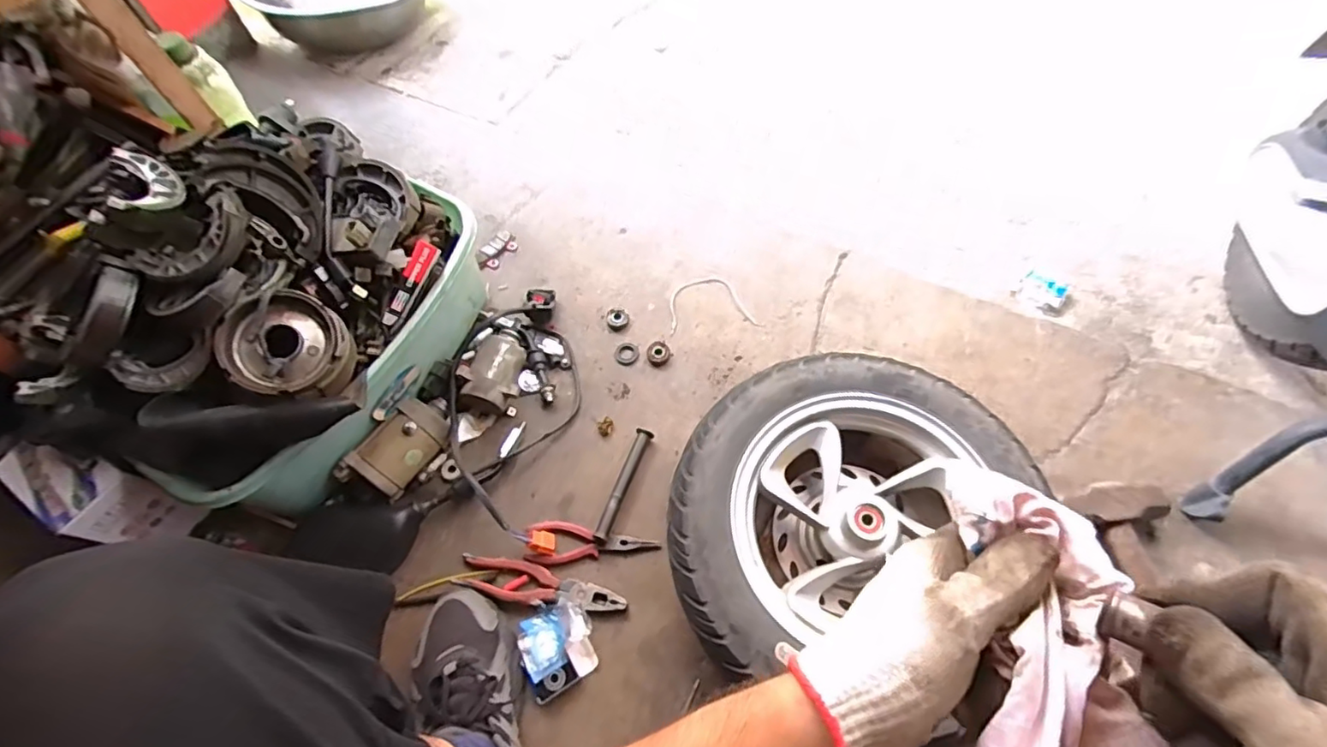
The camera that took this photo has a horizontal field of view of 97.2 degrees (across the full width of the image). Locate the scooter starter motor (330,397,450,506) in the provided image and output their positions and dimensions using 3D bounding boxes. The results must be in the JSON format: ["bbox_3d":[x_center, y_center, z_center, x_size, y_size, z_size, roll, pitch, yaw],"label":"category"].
[{"bbox_3d":[-0.312,0.085,0.702,0.066,0.063,0.136,27,66,14],"label":"scooter starter motor"}]

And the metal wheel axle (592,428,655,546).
[{"bbox_3d":[-0.048,0.135,0.707,0.019,0.015,0.146,18,64,10],"label":"metal wheel axle"}]

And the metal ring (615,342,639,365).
[{"bbox_3d":[-0.050,-0.028,0.801,0.031,0.004,0.033,0,62,1],"label":"metal ring"}]

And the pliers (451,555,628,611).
[{"bbox_3d":[-0.137,0.237,0.655,0.192,0.019,0.044,9,62,5],"label":"pliers"}]

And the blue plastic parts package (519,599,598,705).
[{"bbox_3d":[-0.113,0.289,0.621,0.080,0.029,0.082,-24,64,-12],"label":"blue plastic parts package"}]

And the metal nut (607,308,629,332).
[{"bbox_3d":[-0.065,-0.077,0.824,0.031,0.009,0.033,0,62,1],"label":"metal nut"}]

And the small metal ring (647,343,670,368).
[{"bbox_3d":[-0.007,-0.028,0.798,0.032,0.010,0.033,0,62,1],"label":"small metal ring"}]

